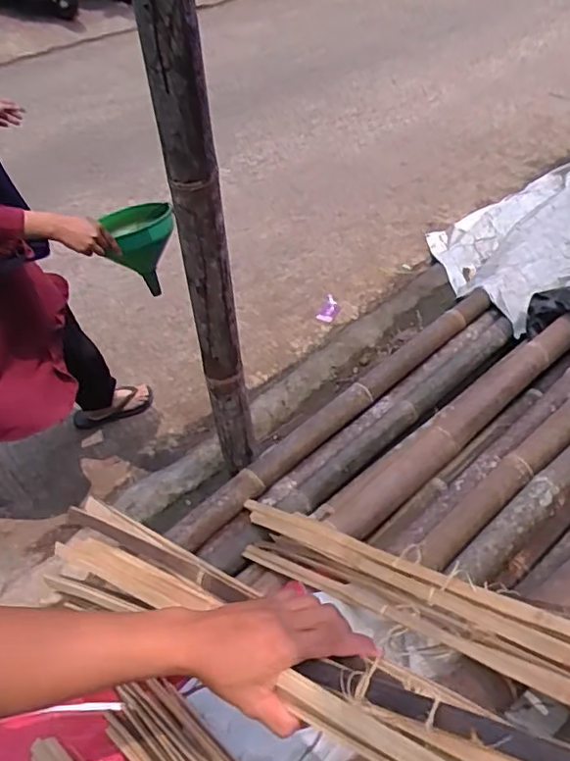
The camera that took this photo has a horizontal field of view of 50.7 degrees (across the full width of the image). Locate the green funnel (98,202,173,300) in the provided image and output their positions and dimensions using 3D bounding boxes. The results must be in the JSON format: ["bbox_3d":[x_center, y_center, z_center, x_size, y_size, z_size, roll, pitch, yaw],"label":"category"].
[{"bbox_3d":[-0.326,-0.295,1.410,0.147,0.204,0.158,-13,47,-11],"label":"green funnel"}]

